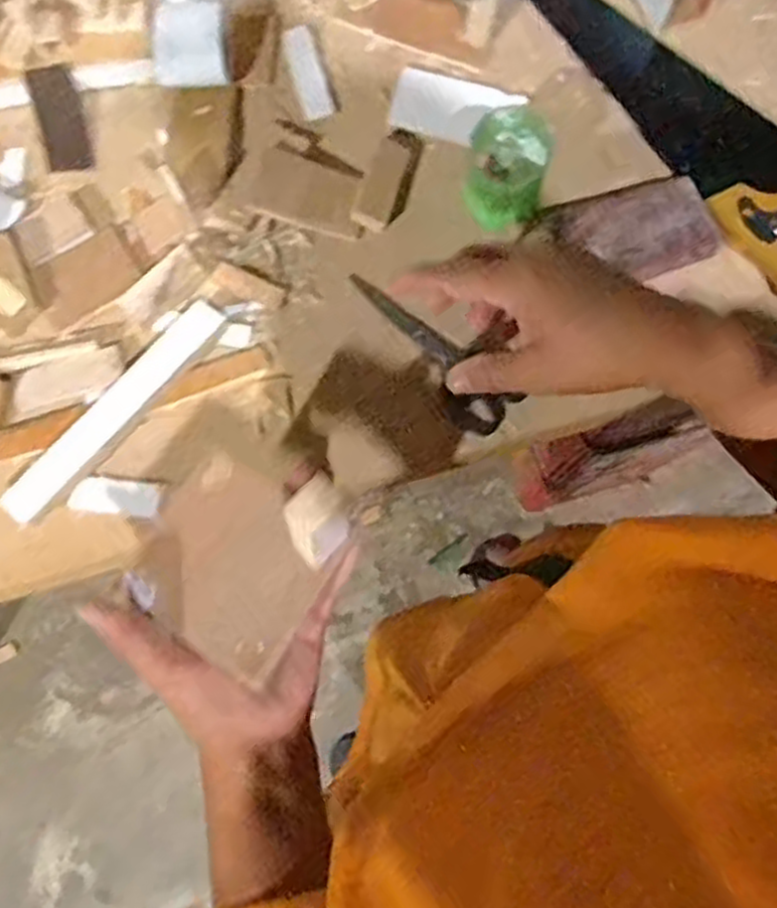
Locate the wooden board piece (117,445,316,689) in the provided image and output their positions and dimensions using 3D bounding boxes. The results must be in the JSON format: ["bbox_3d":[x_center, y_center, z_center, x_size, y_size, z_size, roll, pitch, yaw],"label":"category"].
[{"bbox_3d":[-0.087,0.059,0.443,0.099,0.006,0.099,32,68,6],"label":"wooden board piece"}]

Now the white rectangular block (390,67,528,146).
[{"bbox_3d":[0.053,-0.275,0.615,0.095,0.012,0.053,19,80,5],"label":"white rectangular block"}]

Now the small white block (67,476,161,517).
[{"bbox_3d":[-0.196,0.030,0.561,0.062,0.007,0.024,6,79,3],"label":"small white block"}]

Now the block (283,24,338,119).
[{"bbox_3d":[-0.063,-0.303,0.621,0.024,0.006,0.082,-17,79,-2],"label":"block"}]

